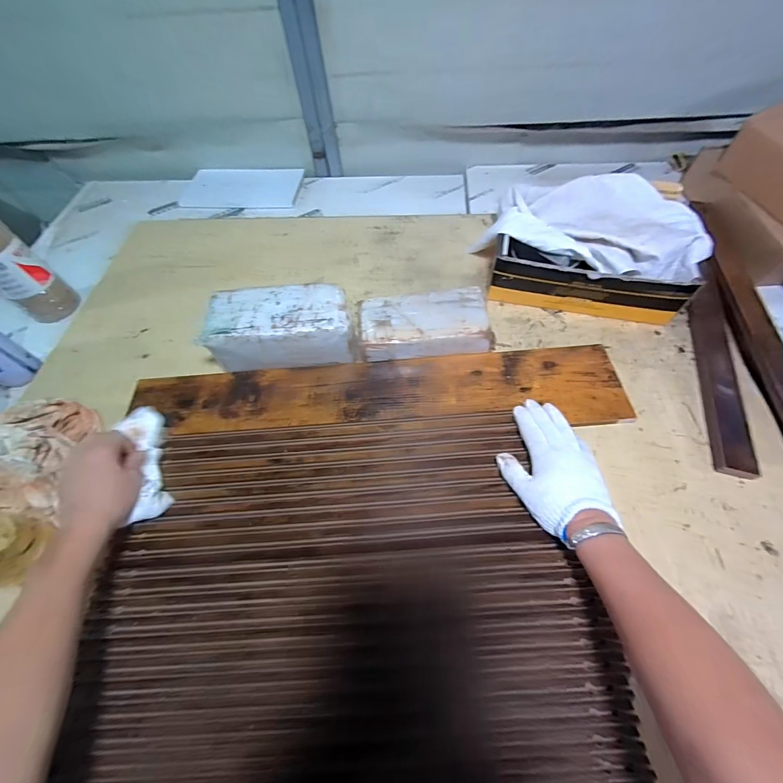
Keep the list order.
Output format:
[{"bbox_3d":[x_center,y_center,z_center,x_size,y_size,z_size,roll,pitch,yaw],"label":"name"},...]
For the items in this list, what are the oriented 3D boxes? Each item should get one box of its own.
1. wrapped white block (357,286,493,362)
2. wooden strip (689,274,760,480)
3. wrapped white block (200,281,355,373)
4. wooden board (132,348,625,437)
[{"bbox_3d":[0.051,-0.104,0.583,0.195,0.064,0.110,-4,58,2],"label":"wrapped white block"},{"bbox_3d":[0.495,-0.037,0.541,0.054,0.020,0.342,15,62,9],"label":"wooden strip"},{"bbox_3d":[-0.173,-0.095,0.566,0.219,0.095,0.105,-6,58,-2],"label":"wrapped white block"},{"bbox_3d":[-0.022,0.002,0.551,0.725,0.020,0.123,-3,58,2],"label":"wooden board"}]

